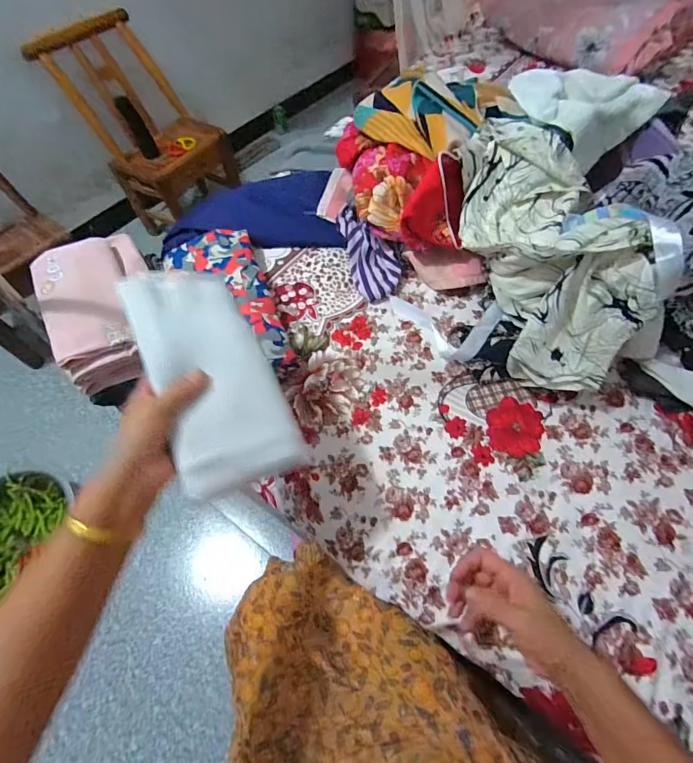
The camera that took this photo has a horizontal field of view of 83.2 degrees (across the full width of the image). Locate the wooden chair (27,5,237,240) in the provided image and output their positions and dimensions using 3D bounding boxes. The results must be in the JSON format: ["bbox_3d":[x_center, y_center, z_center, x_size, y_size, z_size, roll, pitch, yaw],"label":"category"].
[{"bbox_3d":[-0.662,-0.847,1.351,0.373,0.544,0.384,22,62,18],"label":"wooden chair"}]

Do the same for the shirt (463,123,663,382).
[{"bbox_3d":[0.276,-0.202,0.535,0.178,0.123,0.405,-11,74,-3],"label":"shirt"}]

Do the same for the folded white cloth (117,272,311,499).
[{"bbox_3d":[-0.134,-0.013,0.388,0.112,0.015,0.236,-16,70,-29],"label":"folded white cloth"}]

